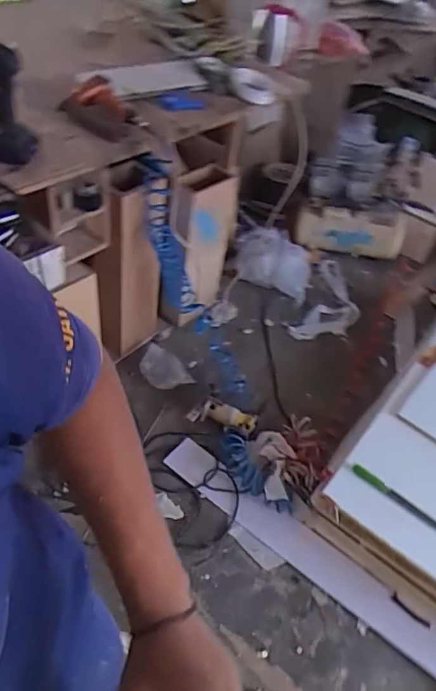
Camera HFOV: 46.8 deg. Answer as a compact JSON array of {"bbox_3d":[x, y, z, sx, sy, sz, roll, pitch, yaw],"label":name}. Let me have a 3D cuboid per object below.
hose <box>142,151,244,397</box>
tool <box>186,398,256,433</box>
[{"bbox_3d":[-0.094,-0.189,1.689,0.164,0.860,0.121,3,37,37],"label":"hose"},{"bbox_3d":[0.017,0.237,1.716,0.224,0.050,0.087,10,45,1],"label":"tool"}]

